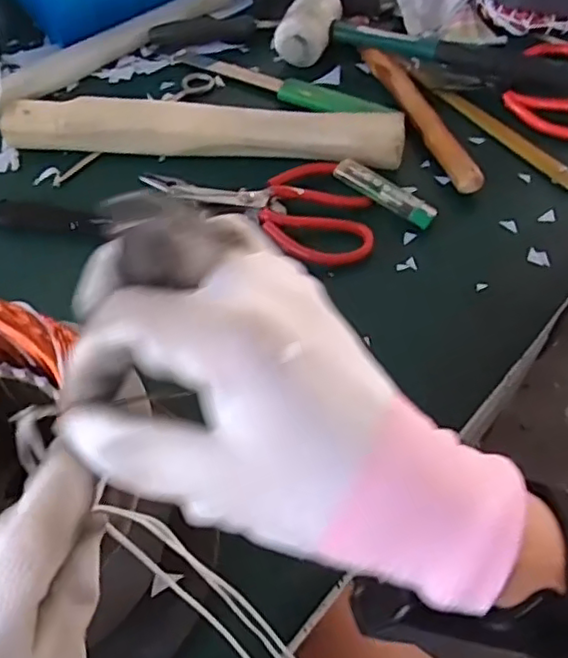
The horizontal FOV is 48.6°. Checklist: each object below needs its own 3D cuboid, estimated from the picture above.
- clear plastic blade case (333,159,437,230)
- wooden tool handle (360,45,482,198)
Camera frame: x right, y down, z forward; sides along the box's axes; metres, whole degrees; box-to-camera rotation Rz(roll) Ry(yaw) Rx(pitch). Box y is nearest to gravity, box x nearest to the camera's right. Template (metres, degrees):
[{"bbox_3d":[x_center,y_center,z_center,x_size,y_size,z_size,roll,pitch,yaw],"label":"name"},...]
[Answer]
[{"bbox_3d":[0.079,-0.107,0.492,0.084,0.010,0.021,32,62,7],"label":"clear plastic blade case"},{"bbox_3d":[0.118,-0.190,0.550,0.025,0.019,0.198,-16,57,-10],"label":"wooden tool handle"}]

